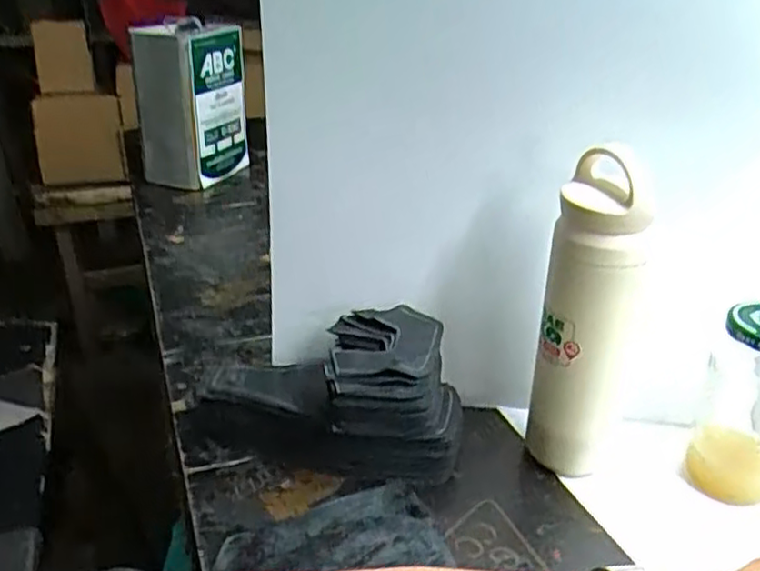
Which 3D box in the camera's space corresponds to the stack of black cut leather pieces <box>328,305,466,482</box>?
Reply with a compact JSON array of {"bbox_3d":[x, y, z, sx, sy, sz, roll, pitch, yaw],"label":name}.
[{"bbox_3d":[0.011,0.084,0.568,0.101,0.089,0.107,-1,27,-2],"label":"stack of black cut leather pieces"}]

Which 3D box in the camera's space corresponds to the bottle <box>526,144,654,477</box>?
[{"bbox_3d":[0.141,0.034,0.498,0.052,0.235,0.052,-10,29,-19],"label":"bottle"}]

